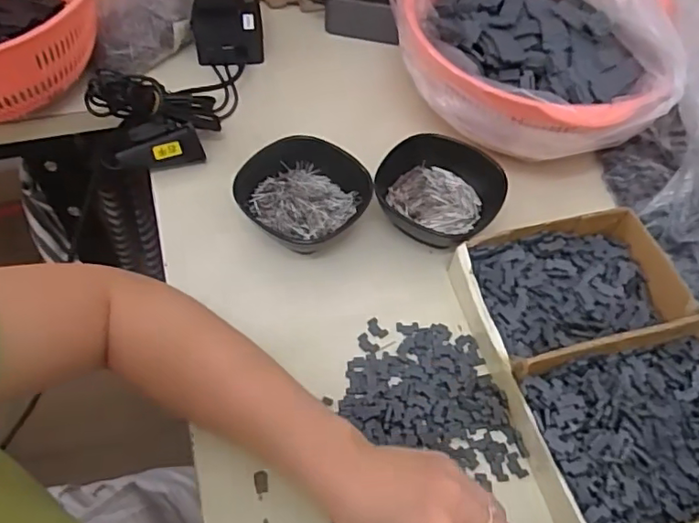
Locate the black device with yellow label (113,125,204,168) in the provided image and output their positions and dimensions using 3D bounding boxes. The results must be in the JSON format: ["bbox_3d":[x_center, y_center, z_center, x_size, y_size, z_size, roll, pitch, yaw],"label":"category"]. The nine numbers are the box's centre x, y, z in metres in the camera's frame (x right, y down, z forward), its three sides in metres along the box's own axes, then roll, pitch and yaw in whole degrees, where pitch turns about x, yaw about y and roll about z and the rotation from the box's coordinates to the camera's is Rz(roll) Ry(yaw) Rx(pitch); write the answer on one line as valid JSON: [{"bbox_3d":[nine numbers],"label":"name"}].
[{"bbox_3d":[-0.175,-0.098,0.541,0.076,0.037,0.016,-18,60,-16],"label":"black device with yellow label"}]

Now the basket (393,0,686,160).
[{"bbox_3d":[0.164,-0.214,0.557,0.235,0.134,0.246,10,56,2],"label":"basket"}]

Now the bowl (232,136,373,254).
[{"bbox_3d":[-0.040,-0.060,0.520,0.115,0.046,0.096,-22,61,-18],"label":"bowl"}]

